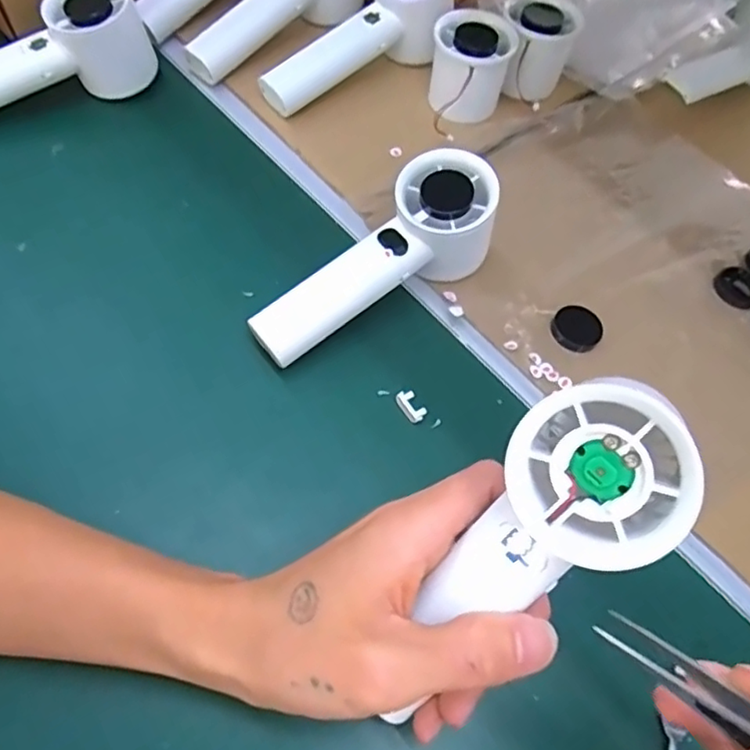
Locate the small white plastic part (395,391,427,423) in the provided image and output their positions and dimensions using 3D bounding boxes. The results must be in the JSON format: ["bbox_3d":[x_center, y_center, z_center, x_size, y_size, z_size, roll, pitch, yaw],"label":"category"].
[{"bbox_3d":[0.020,0.018,0.348,0.011,0.006,0.019,-26,66,-20],"label":"small white plastic part"}]

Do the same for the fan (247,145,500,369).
[{"bbox_3d":[0.002,-0.062,0.366,0.159,0.056,0.055,-36,68,-5],"label":"fan"}]

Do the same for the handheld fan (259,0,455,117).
[{"bbox_3d":[-0.010,-0.238,0.453,0.158,0.051,0.056,-36,68,-2],"label":"handheld fan"}]

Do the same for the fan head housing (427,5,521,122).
[{"bbox_3d":[0.065,-0.211,0.431,0.054,0.042,0.063,11,59,-1],"label":"fan head housing"}]

